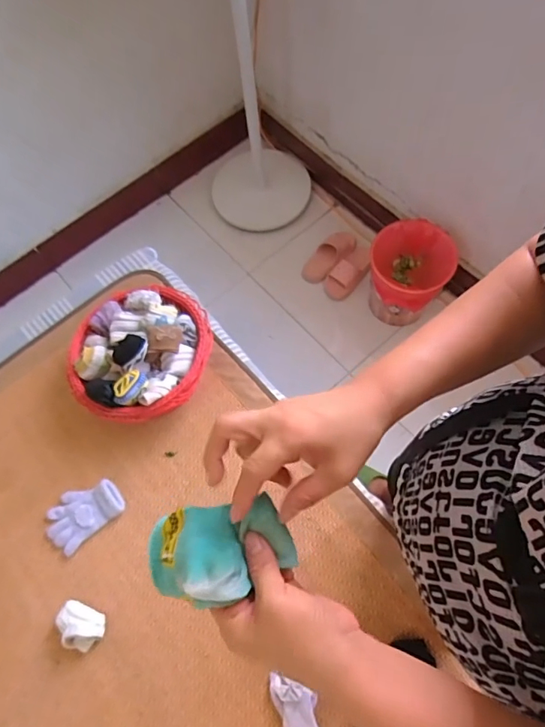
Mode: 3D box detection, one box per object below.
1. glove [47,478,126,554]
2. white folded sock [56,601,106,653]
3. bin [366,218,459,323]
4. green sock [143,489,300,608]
[{"bbox_3d":[-0.359,0.279,0.857,0.149,0.034,0.099,-38,71,-8],"label":"glove"},{"bbox_3d":[-0.333,0.453,0.778,0.086,0.048,0.067,22,72,11],"label":"white folded sock"},{"bbox_3d":[0.401,-0.261,1.387,0.227,0.268,0.241,-2,70,5],"label":"bin"},{"bbox_3d":[-0.042,0.146,0.353,0.116,0.050,0.069,-9,66,-2],"label":"green sock"}]

